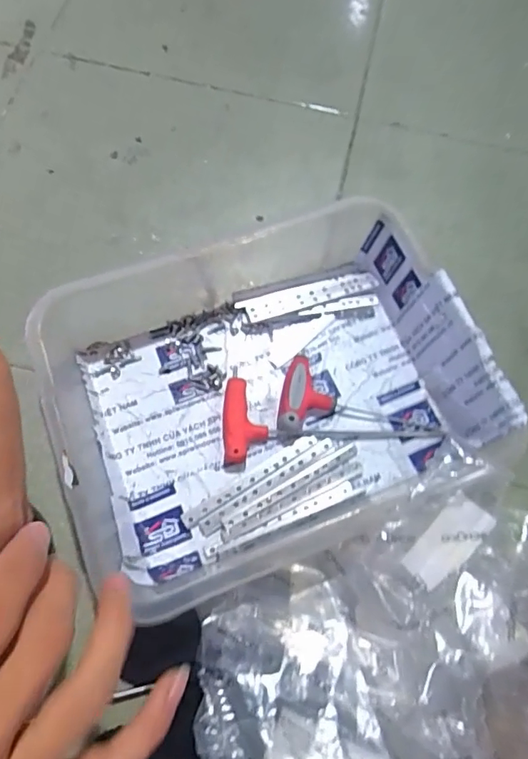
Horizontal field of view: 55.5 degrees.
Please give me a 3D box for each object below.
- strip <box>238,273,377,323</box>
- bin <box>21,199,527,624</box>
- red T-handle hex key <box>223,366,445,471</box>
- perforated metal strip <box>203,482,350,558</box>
[{"bbox_3d":[0.045,-0.083,0.509,0.138,0.012,0.026,-14,70,-6],"label":"strip"},{"bbox_3d":[0.002,0.009,0.432,0.348,0.083,0.285,-16,70,-7],"label":"bin"},{"bbox_3d":[0.061,0.045,0.443,0.195,0.024,0.087,7,69,1],"label":"red T-handle hex key"},{"bbox_3d":[0.014,0.118,0.423,0.135,0.016,0.011,-22,71,-9],"label":"perforated metal strip"}]

